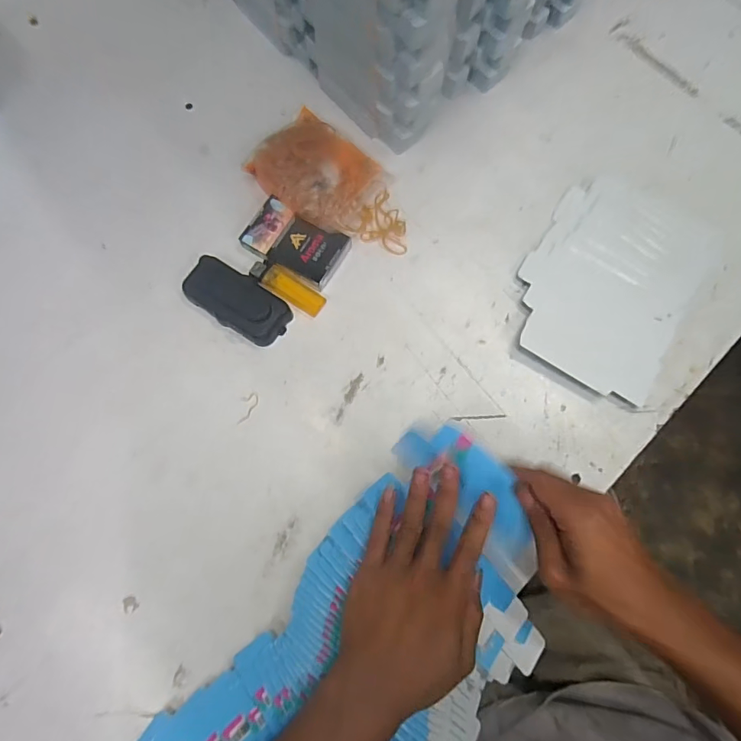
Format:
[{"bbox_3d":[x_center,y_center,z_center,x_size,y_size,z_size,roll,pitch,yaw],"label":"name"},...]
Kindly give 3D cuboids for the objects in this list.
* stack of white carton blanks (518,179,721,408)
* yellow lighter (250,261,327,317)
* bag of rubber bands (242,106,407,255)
[{"bbox_3d":[0.249,-0.092,0.462,0.163,0.008,0.221,32,79,5],"label":"stack of white carton blanks"},{"bbox_3d":[-0.084,-0.084,0.453,0.080,0.008,0.029,28,79,4],"label":"yellow lighter"},{"bbox_3d":[-0.031,-0.193,0.464,0.173,0.025,0.103,37,80,6],"label":"bag of rubber bands"}]

